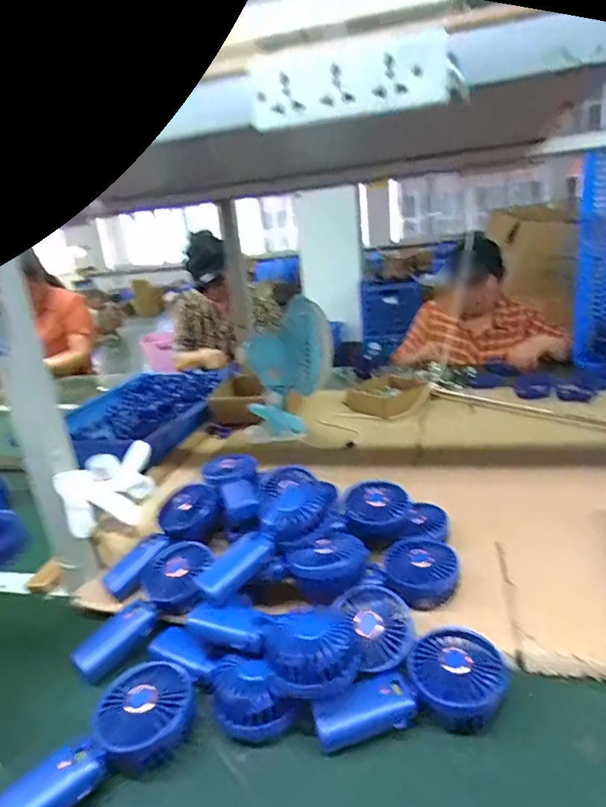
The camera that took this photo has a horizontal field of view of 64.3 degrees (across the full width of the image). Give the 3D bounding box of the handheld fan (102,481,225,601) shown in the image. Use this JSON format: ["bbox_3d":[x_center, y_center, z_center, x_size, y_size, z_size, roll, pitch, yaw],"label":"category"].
[{"bbox_3d":[-0.181,0.190,0.657,0.068,0.058,0.185,14,46,45],"label":"handheld fan"}]

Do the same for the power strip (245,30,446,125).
[{"bbox_3d":[0.036,-0.278,0.412,0.166,0.048,0.030,0,19,17],"label":"power strip"}]

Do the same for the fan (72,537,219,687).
[{"bbox_3d":[-0.174,0.247,0.572,0.076,0.038,0.185,12,44,42],"label":"fan"}]

